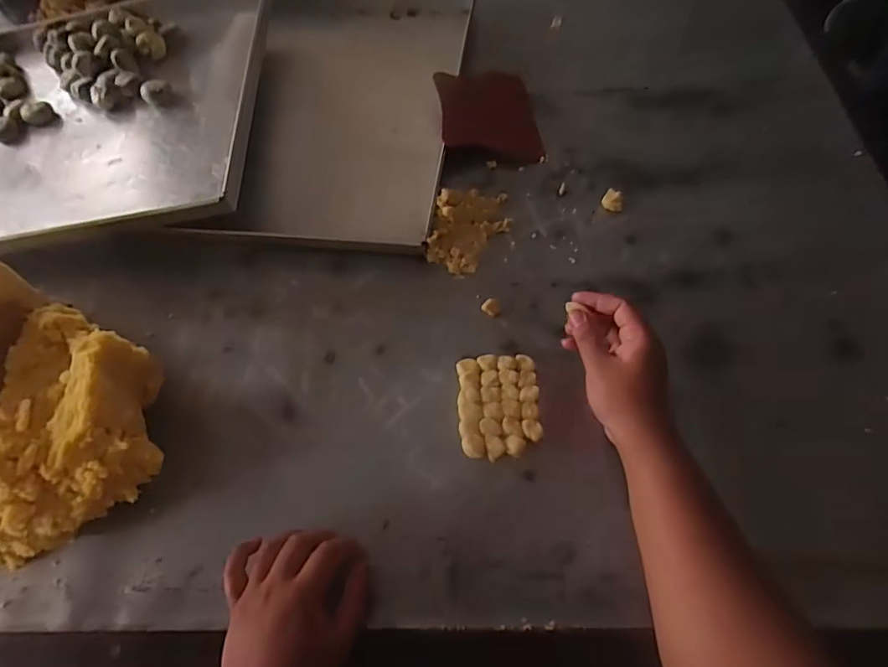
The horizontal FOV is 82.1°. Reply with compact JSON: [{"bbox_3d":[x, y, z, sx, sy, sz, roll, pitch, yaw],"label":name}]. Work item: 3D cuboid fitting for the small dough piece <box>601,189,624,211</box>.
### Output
[{"bbox_3d":[0.209,-0.164,0.630,0.025,0.016,0.031,19,64,14],"label":"small dough piece"}]

